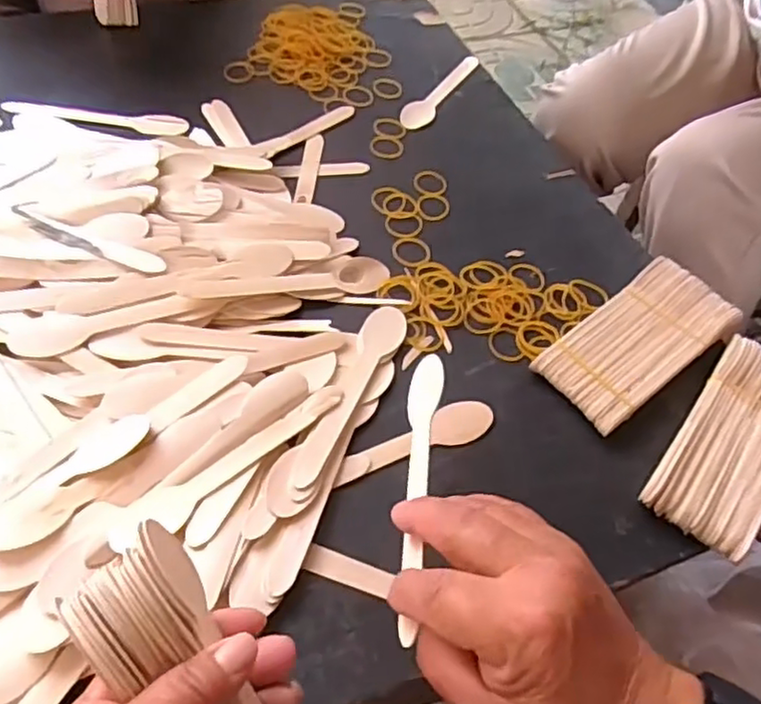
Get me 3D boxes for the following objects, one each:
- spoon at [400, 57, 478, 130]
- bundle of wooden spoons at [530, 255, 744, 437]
[{"bbox_3d":[0.058,-0.257,0.649,0.027,0.004,0.142,26,55,13],"label":"spoon"},{"bbox_3d":[0.181,-0.008,0.468,0.146,0.023,0.072,-31,62,-25],"label":"bundle of wooden spoons"}]

